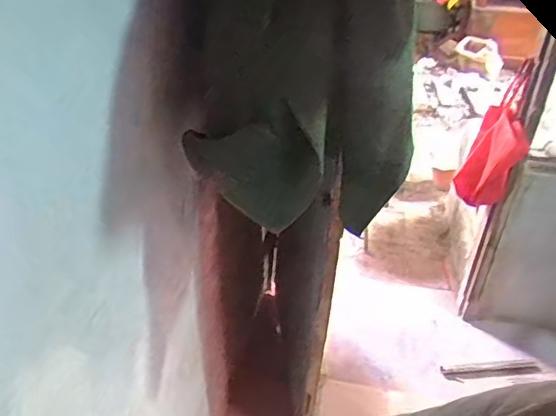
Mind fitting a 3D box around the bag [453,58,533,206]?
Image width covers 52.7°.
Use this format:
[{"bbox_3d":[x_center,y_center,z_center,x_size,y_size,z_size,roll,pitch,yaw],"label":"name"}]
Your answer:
[{"bbox_3d":[0.711,-0.205,1.829,0.189,0.466,0.101,15,35,16],"label":"bag"}]

